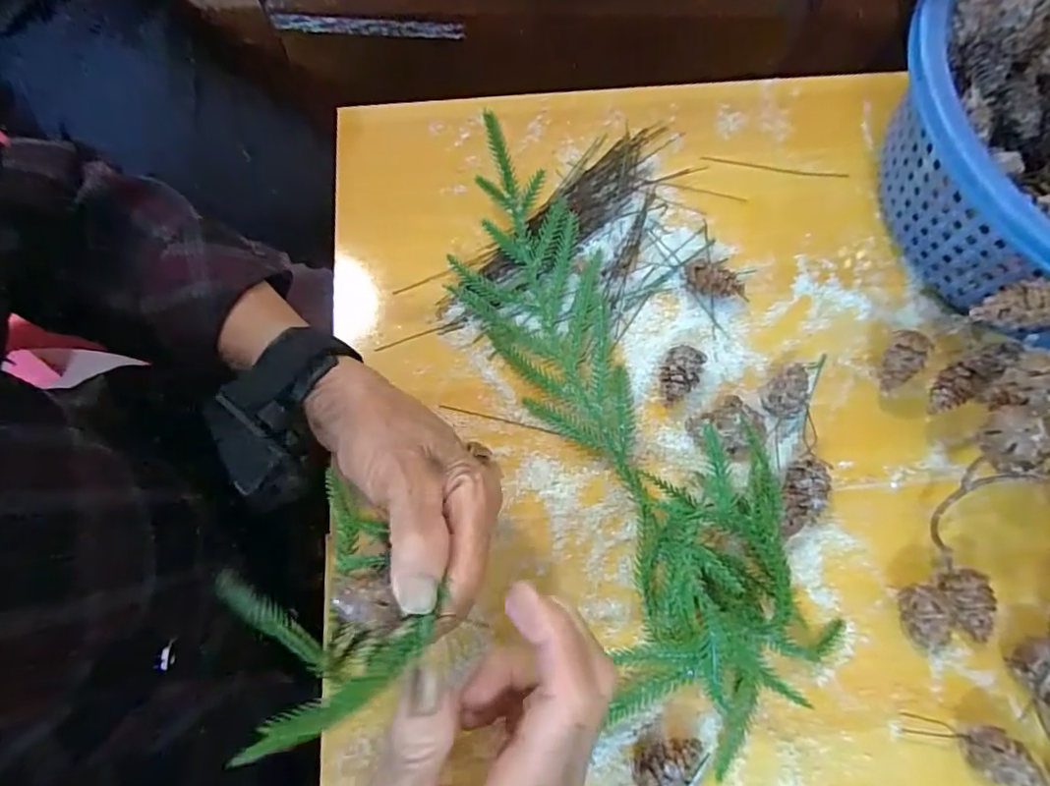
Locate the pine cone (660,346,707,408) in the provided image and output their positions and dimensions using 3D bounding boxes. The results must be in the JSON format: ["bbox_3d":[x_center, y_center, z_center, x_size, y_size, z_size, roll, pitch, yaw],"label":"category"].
[{"bbox_3d":[0.091,-0.010,0.339,0.022,0.021,0.036,28,74,8],"label":"pine cone"}]

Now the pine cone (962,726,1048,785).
[{"bbox_3d":[0.228,0.175,0.280,0.029,0.021,0.023,17,72,5],"label":"pine cone"}]

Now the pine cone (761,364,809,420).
[{"bbox_3d":[0.153,0.001,0.339,0.033,0.020,0.023,-42,77,-13],"label":"pine cone"}]

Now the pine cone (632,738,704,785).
[{"bbox_3d":[0.069,0.180,0.280,0.035,0.021,0.024,-25,74,-9],"label":"pine cone"}]

